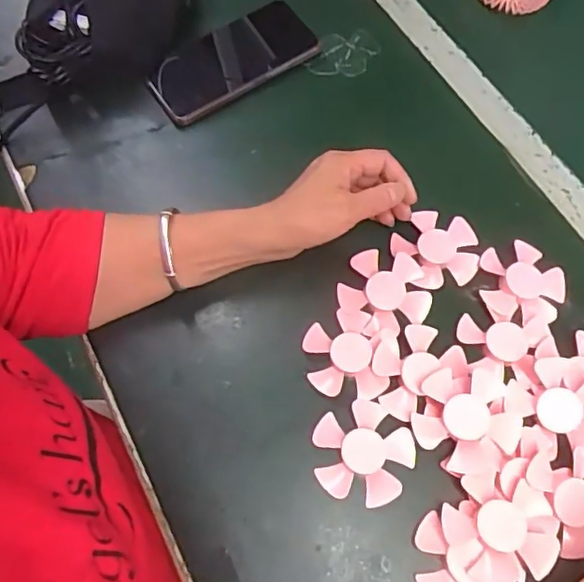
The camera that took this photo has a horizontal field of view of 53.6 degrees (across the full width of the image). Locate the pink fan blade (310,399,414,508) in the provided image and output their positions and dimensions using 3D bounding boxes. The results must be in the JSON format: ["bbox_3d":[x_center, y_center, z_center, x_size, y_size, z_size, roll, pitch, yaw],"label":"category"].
[{"bbox_3d":[0.049,0.117,0.417,0.070,0.012,0.068,0,65,-1],"label":"pink fan blade"}]

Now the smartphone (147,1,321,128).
[{"bbox_3d":[-0.059,-0.221,0.557,0.158,0.011,0.071,-34,78,-7],"label":"smartphone"}]

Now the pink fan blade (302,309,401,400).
[{"bbox_3d":[0.045,0.049,0.447,0.072,0.015,0.066,0,65,-1],"label":"pink fan blade"}]

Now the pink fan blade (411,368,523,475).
[{"bbox_3d":[0.125,0.092,0.412,0.073,0.016,0.072,0,65,-1],"label":"pink fan blade"}]

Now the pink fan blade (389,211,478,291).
[{"bbox_3d":[0.119,-0.037,0.480,0.067,0.007,0.068,0,65,-1],"label":"pink fan blade"}]

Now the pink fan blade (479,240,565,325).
[{"bbox_3d":[0.185,-0.007,0.467,0.070,0.010,0.065,0,65,-1],"label":"pink fan blade"}]

